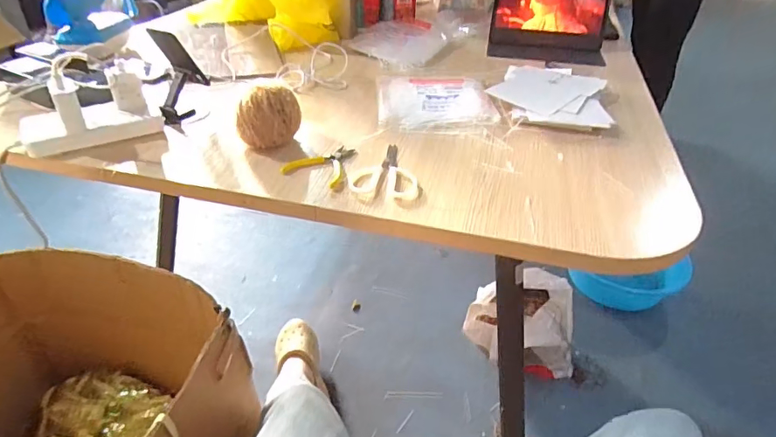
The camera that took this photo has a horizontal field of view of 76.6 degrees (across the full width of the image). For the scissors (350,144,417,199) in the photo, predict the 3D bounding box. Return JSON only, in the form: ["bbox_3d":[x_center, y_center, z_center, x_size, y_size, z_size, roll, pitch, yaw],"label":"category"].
[{"bbox_3d":[0.001,-0.071,0.700,0.092,0.010,0.134,7,37,6],"label":"scissors"}]

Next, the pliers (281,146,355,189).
[{"bbox_3d":[-0.090,-0.082,0.708,0.085,0.009,0.103,16,39,17],"label":"pliers"}]

